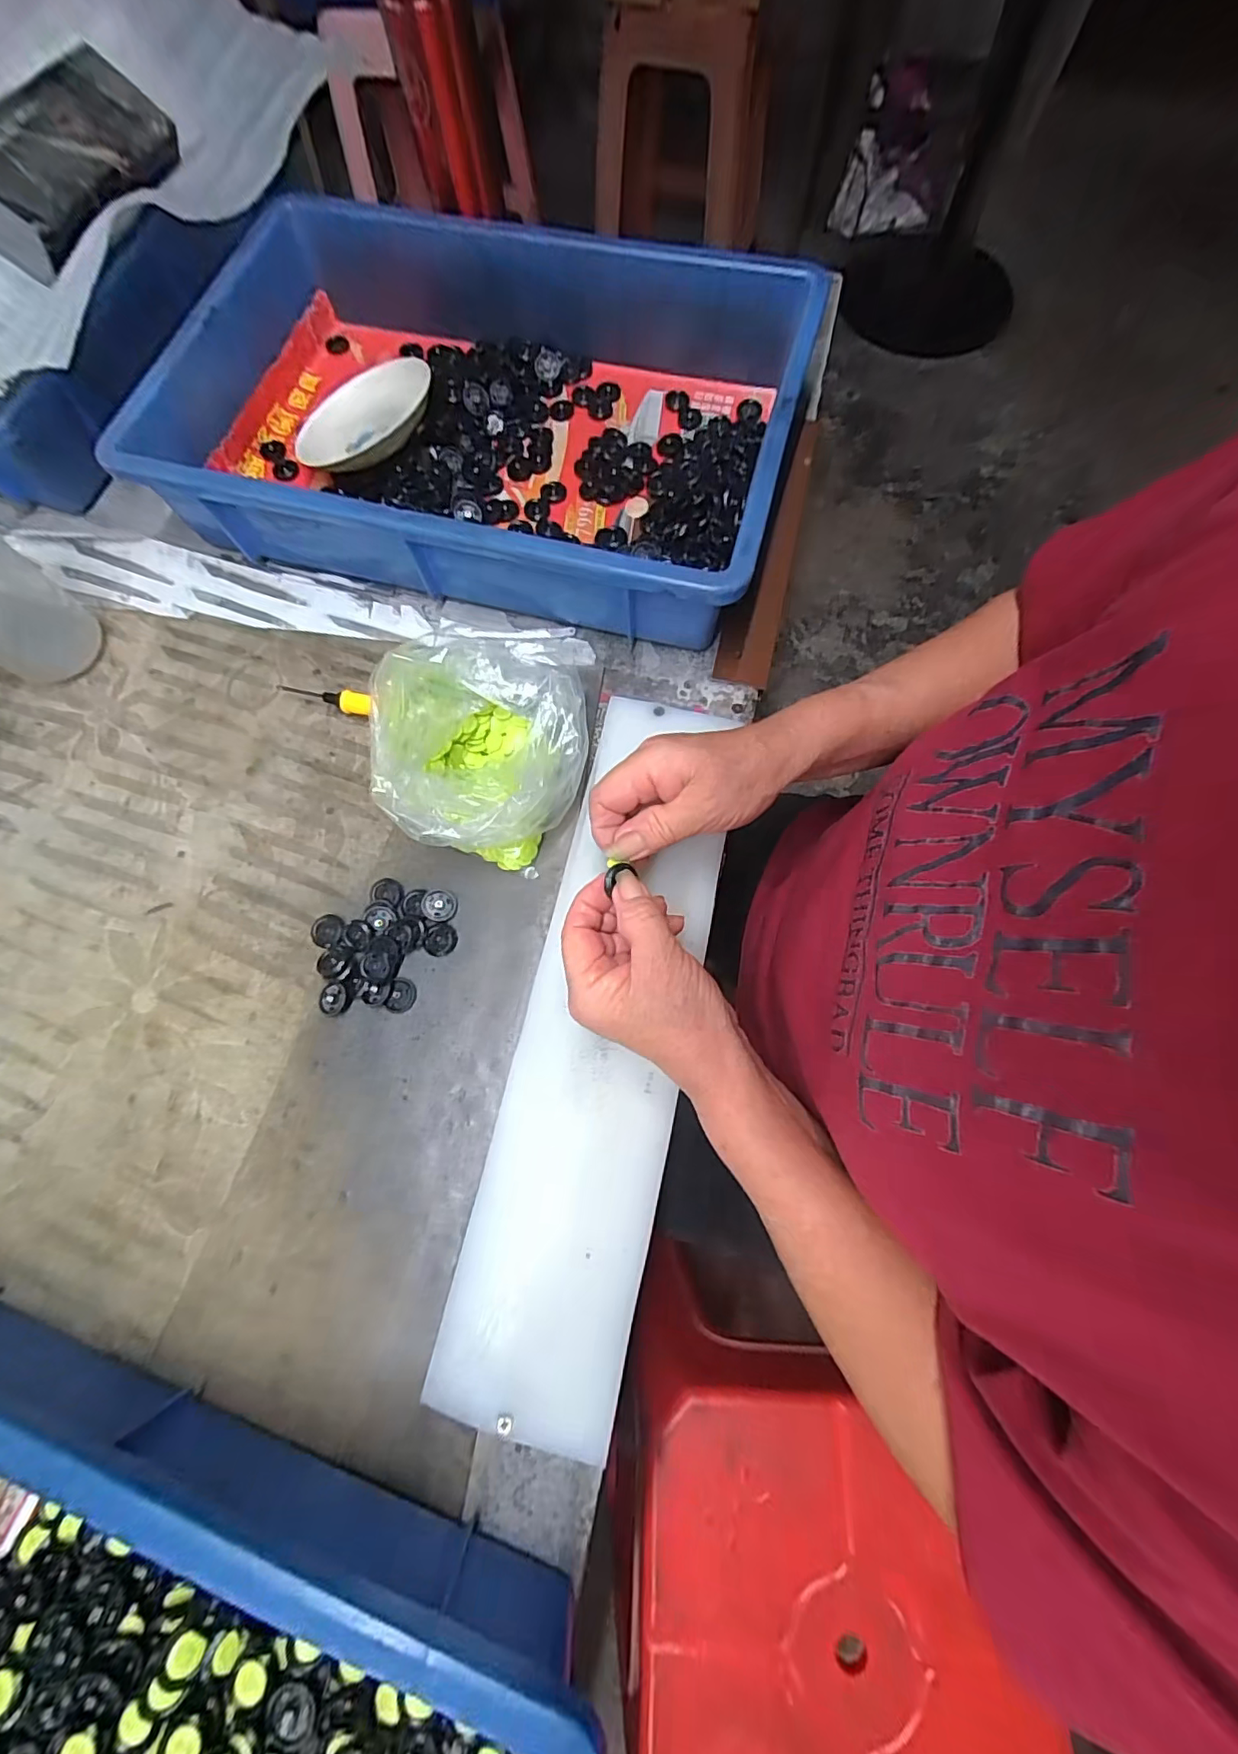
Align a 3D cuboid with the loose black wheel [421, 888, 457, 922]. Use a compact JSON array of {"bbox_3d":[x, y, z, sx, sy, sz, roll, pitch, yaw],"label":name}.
[{"bbox_3d":[-0.111,0.017,0.342,0.020,0.006,0.021,0,75,1],"label":"loose black wheel"}]

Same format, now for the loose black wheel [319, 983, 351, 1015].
[{"bbox_3d":[-0.167,0.072,0.327,0.016,0.008,0.018,5,73,2],"label":"loose black wheel"}]

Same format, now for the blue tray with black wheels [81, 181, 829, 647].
[{"bbox_3d":[-0.105,-0.349,0.410,0.447,0.082,0.309,14,76,5],"label":"blue tray with black wheels"}]

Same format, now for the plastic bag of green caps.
[{"bbox_3d":[-0.080,-0.084,0.341,0.121,0.059,0.150,-5,75,0],"label":"plastic bag of green caps"}]

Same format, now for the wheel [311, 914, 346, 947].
[{"bbox_3d":[-0.179,0.033,0.339,0.022,0.007,0.020,0,73,0],"label":"wheel"}]

